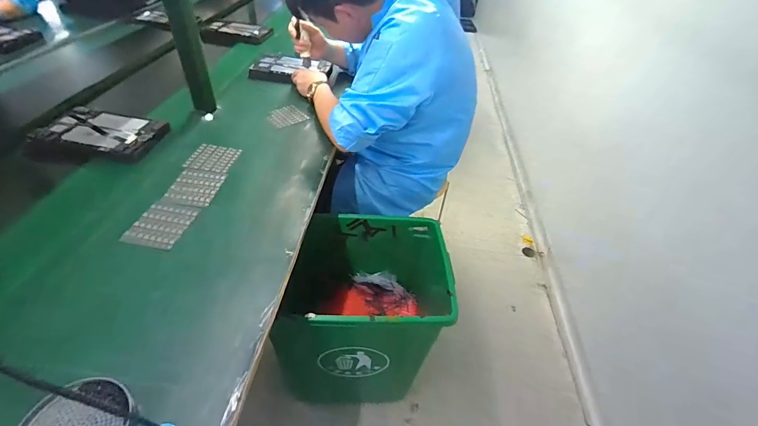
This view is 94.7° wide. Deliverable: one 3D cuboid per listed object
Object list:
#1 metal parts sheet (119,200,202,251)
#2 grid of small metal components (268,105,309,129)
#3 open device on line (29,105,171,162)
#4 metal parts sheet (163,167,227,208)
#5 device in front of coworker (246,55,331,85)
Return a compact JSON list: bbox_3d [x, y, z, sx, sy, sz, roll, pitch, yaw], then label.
[{"bbox_3d":[-0.405,0.020,0.657,0.090,0.010,0.109,8,43,1],"label":"metal parts sheet"},{"bbox_3d":[-0.255,-0.269,0.968,0.098,0.004,0.090,-29,54,-32],"label":"grid of small metal components"},{"bbox_3d":[-0.636,-0.188,0.810,0.243,0.025,0.165,8,43,1],"label":"open device on line"},{"bbox_3d":[-0.386,-0.055,0.736,0.091,0.005,0.108,8,43,1],"label":"metal parts sheet"},{"bbox_3d":[-0.297,-0.469,1.138,0.231,0.036,0.162,16,44,9],"label":"device in front of coworker"}]

